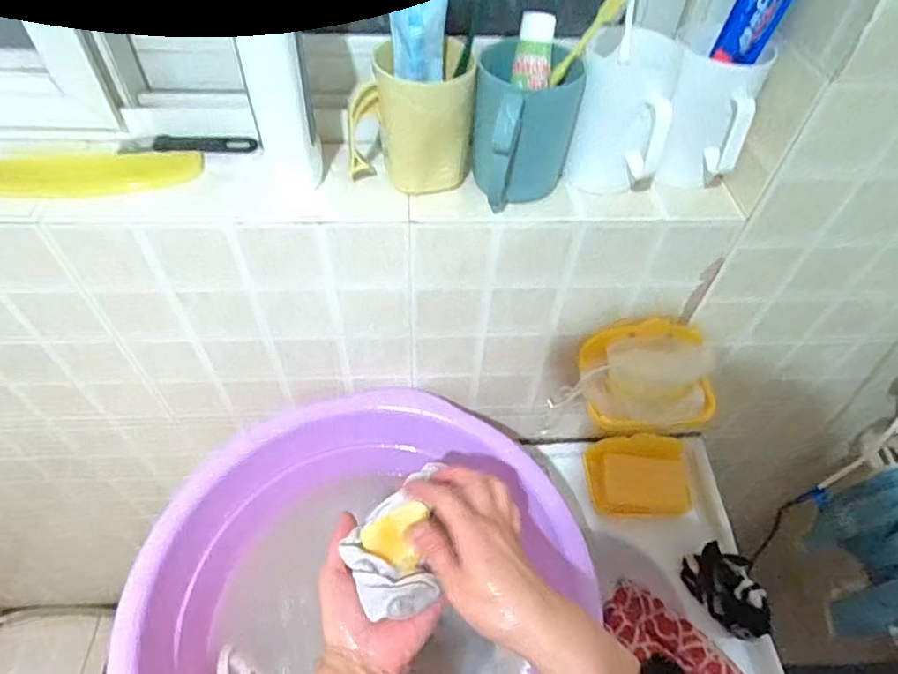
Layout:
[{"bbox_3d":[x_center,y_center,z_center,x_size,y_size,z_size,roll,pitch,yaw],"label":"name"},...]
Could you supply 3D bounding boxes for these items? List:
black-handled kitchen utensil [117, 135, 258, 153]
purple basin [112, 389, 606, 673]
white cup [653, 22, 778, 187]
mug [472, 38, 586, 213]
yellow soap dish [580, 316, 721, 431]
[{"bbox_3d":[-0.247,-0.186,0.519,0.126,0.007,0.025,0,51,-4],"label":"black-handled kitchen utensil"},{"bbox_3d":[-0.078,0.255,0.548,0.405,0.124,0.406,2,51,-2],"label":"purple basin"},{"bbox_3d":[0.224,-0.196,0.480,0.078,0.112,0.079,2,51,-2],"label":"white cup"},{"bbox_3d":[0.062,-0.169,0.449,0.084,0.103,0.103,7,51,2],"label":"mug"},{"bbox_3d":[0.216,0.043,0.583,0.142,0.073,0.092,0,51,-3],"label":"yellow soap dish"}]

